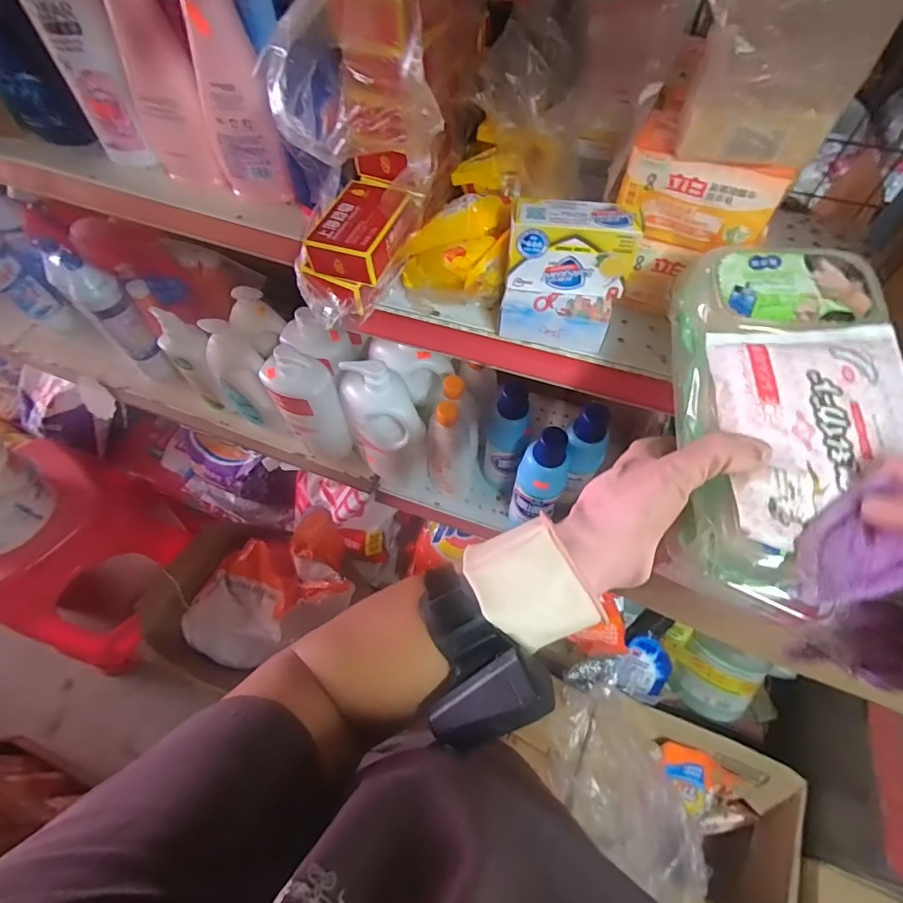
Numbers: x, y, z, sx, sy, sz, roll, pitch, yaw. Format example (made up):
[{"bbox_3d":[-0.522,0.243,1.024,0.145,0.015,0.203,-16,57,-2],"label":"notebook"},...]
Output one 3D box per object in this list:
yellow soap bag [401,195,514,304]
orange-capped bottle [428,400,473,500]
[{"bbox_3d":[0.004,-0.172,0.409,0.093,0.068,0.071,-2,59,-1],"label":"yellow soap bag"},{"bbox_3d":[0.001,0.003,0.734,0.072,0.224,0.055,-7,59,-4],"label":"orange-capped bottle"}]

